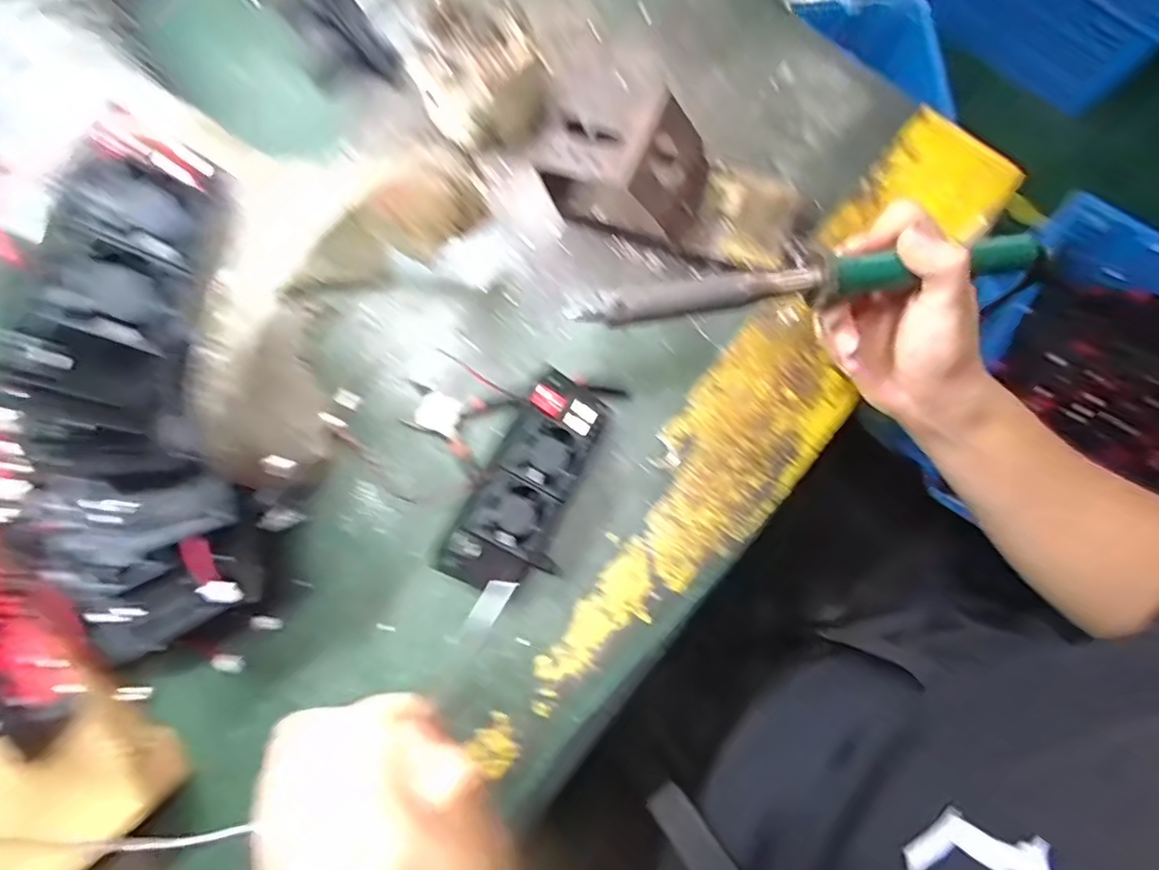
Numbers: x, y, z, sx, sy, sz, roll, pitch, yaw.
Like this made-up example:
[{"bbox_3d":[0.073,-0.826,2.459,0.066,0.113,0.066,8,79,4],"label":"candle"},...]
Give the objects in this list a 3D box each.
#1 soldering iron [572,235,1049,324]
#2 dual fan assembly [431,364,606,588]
[{"bbox_3d":[0.127,-0.085,0.320,0.249,0.016,0.019,-8,79,-2],"label":"soldering iron"},{"bbox_3d":[-0.031,0.029,0.367,0.065,0.040,0.144,23,79,3],"label":"dual fan assembly"}]

